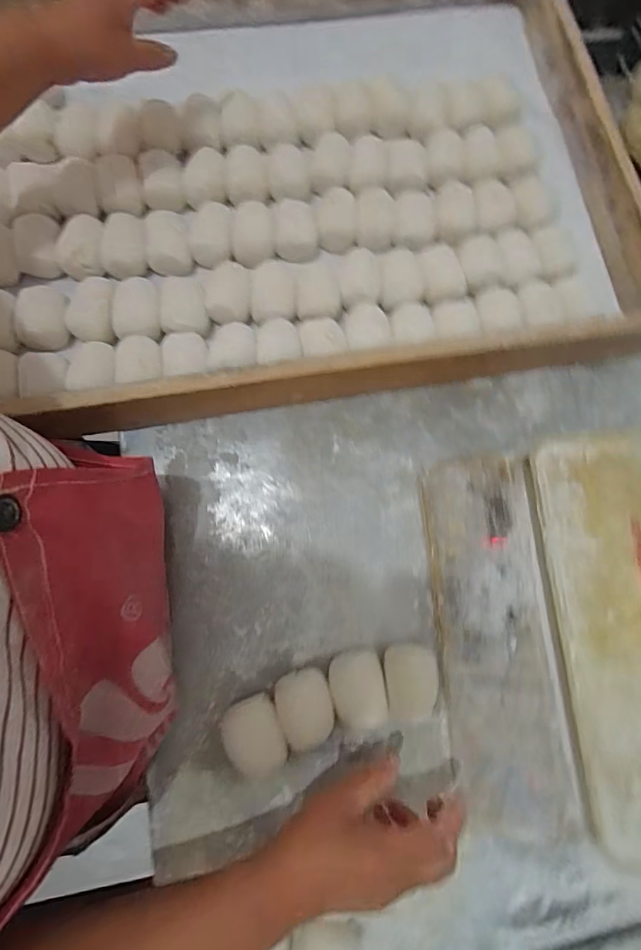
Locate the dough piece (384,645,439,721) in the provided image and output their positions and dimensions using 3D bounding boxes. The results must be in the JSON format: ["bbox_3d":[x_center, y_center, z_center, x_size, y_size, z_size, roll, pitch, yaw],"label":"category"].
[{"bbox_3d":[0.084,0.192,0.436,0.046,0.028,0.061,3,77,-3],"label":"dough piece"}]

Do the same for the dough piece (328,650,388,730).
[{"bbox_3d":[0.035,0.200,0.425,0.050,0.036,0.064,-8,78,-6],"label":"dough piece"}]

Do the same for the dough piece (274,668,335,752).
[{"bbox_3d":[-0.012,0.212,0.428,0.048,0.026,0.062,-16,78,-7],"label":"dough piece"}]

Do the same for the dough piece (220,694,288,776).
[{"bbox_3d":[-0.062,0.236,0.421,0.057,0.026,0.064,-19,79,-8],"label":"dough piece"}]

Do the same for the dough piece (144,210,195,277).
[{"bbox_3d":[-0.168,-0.254,0.517,0.044,0.028,0.071,-7,77,-5],"label":"dough piece"}]

